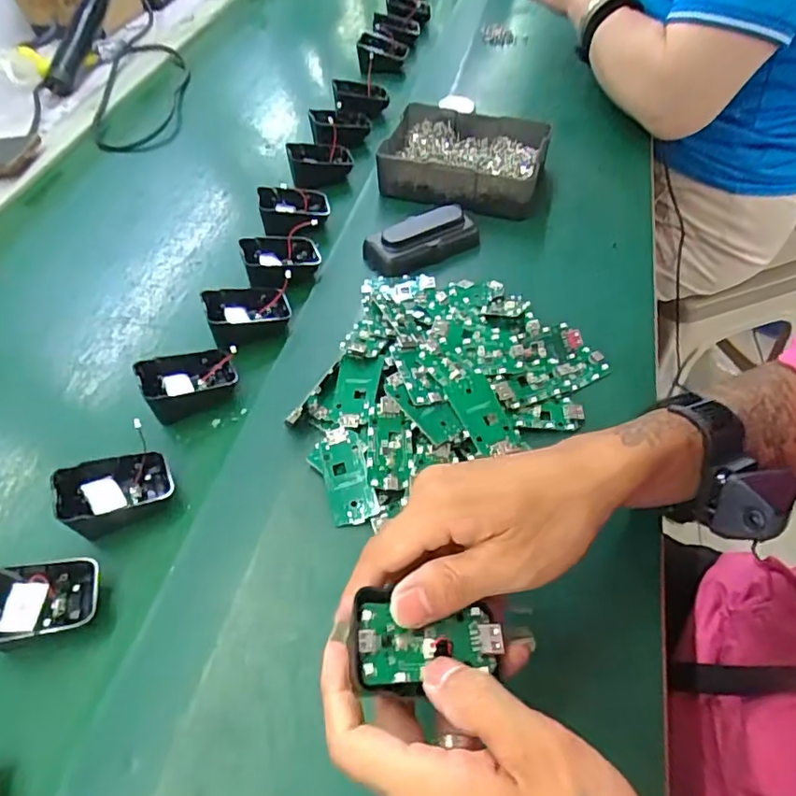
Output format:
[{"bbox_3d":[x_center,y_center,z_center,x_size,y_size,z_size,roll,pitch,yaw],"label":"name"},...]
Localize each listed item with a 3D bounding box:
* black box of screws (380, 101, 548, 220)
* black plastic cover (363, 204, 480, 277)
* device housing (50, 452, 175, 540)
[{"bbox_3d":[0.071,-0.253,0.592,0.162,0.046,0.135,13,54,14],"label":"black box of screws"},{"bbox_3d":[0.025,-0.144,0.522,0.109,0.040,0.041,-23,54,-13],"label":"black plastic cover"},{"bbox_3d":[-0.188,0.062,0.378,0.067,0.036,0.047,-25,55,-15],"label":"device housing"}]

